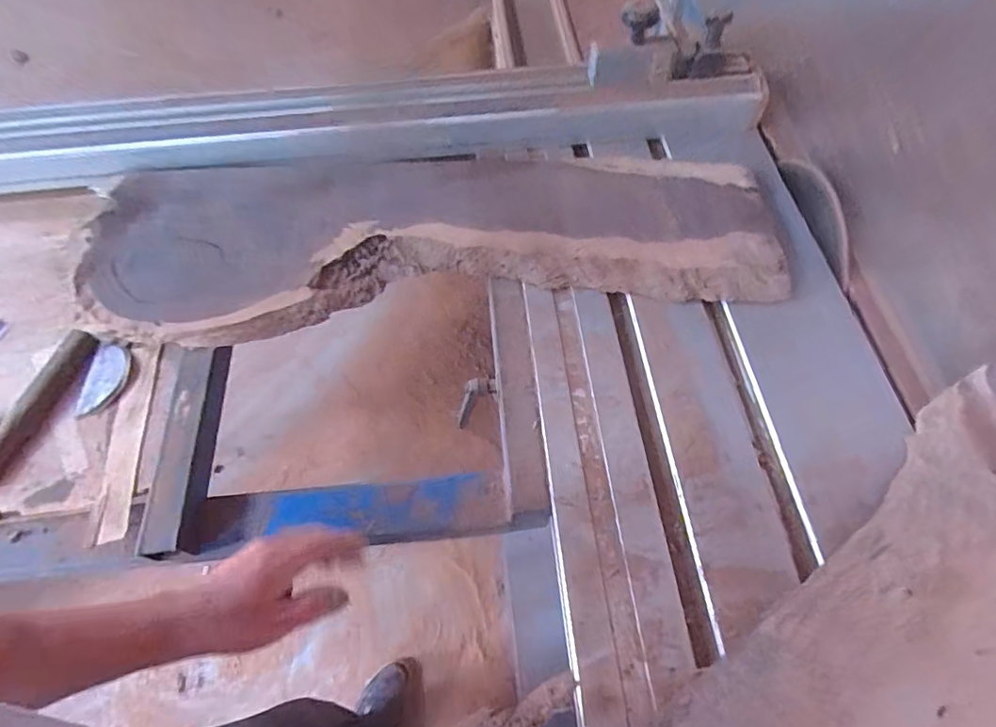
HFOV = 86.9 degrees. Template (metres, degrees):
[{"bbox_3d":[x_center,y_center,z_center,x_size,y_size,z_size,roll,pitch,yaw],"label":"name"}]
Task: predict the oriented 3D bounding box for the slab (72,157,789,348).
[{"bbox_3d":[-0.088,-0.163,0.657,0.836,0.043,0.255,-5,61,1],"label":"slab"}]

